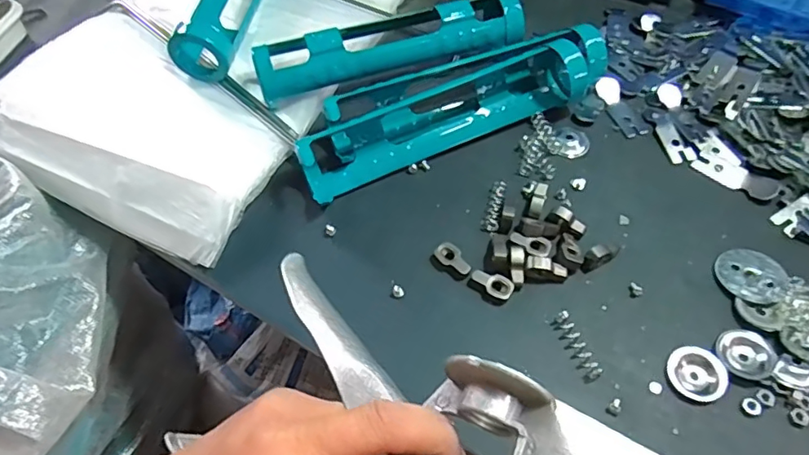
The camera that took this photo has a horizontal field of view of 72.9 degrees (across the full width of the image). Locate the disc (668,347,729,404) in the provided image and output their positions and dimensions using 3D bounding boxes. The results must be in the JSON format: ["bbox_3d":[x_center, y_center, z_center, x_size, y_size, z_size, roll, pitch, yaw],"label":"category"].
[{"bbox_3d":[0.189,0.094,0.354,0.034,0.005,0.034,-1,56,2],"label":"disc"}]

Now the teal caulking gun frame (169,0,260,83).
[{"bbox_3d":[-0.164,-0.248,0.557,0.052,0.045,0.256,6,57,7],"label":"teal caulking gun frame"}]

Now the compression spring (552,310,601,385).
[{"bbox_3d":[0.115,0.079,0.366,0.012,0.009,0.047,-21,58,-11],"label":"compression spring"}]

